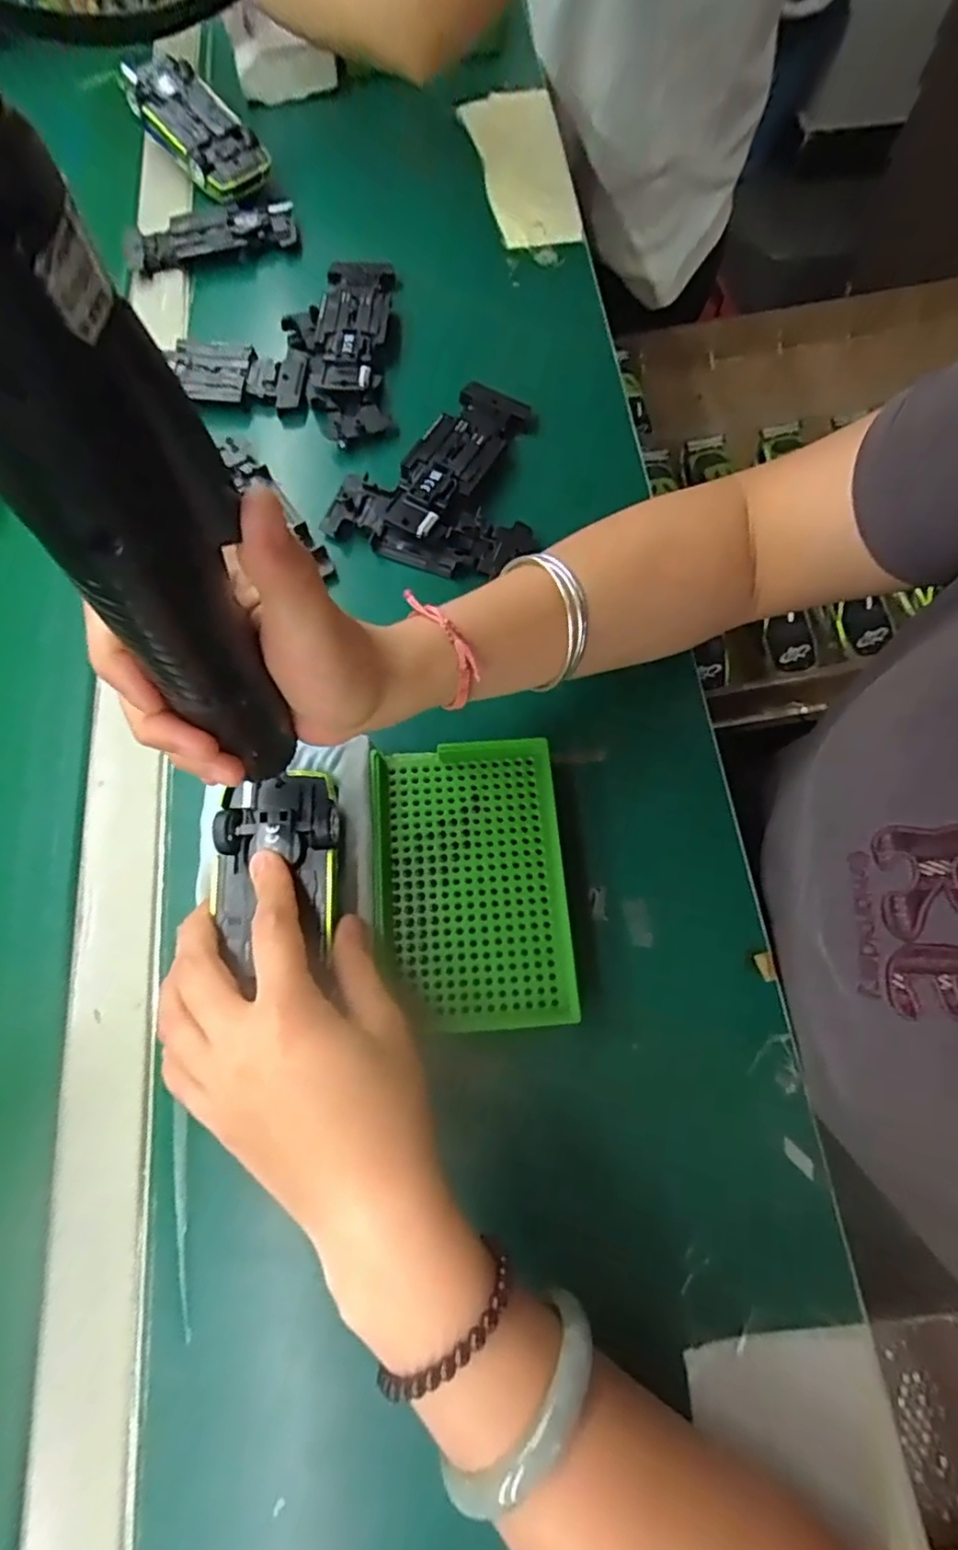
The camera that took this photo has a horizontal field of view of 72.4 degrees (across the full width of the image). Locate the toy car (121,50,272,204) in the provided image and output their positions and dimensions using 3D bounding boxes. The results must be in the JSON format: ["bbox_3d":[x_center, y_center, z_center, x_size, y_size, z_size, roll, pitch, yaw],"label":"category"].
[{"bbox_3d":[-0.216,-0.501,0.510,0.056,0.025,0.129,-42,88,-13],"label":"toy car"}]

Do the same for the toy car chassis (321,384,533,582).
[{"bbox_3d":[-0.017,-0.192,0.415,0.122,0.019,0.136,21,71,8],"label":"toy car chassis"}]

